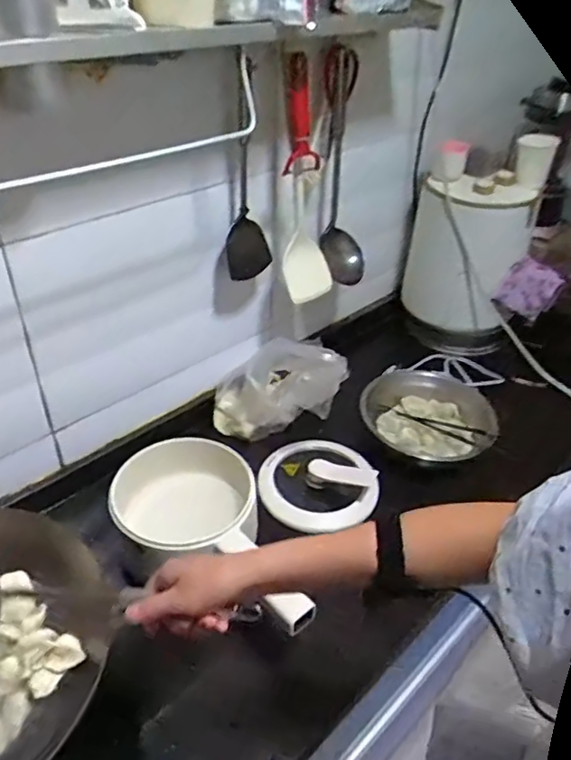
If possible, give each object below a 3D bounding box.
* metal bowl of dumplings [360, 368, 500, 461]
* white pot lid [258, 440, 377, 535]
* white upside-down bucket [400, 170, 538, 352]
[{"bbox_3d":[0.262,0.063,1.122,0.227,0.072,0.247,4,37,0],"label":"metal bowl of dumplings"},{"bbox_3d":[0.047,0.157,0.994,0.185,0.051,0.189,2,37,-2],"label":"white pot lid"},{"bbox_3d":[0.413,-0.270,1.342,0.220,0.354,0.261,20,40,21],"label":"white upside-down bucket"}]

